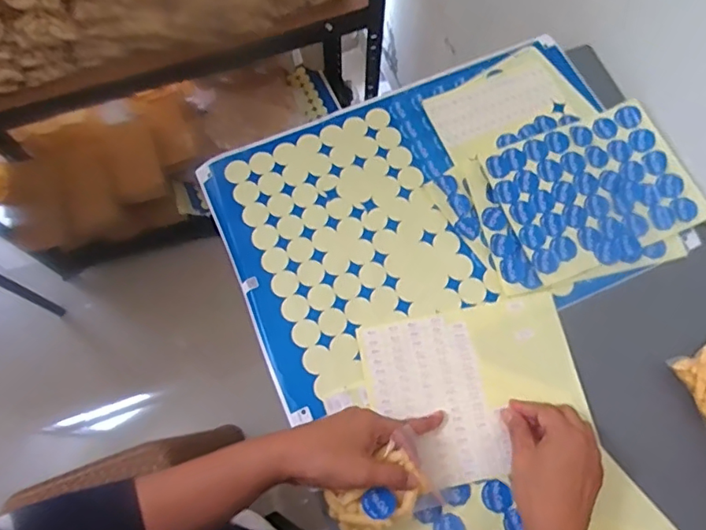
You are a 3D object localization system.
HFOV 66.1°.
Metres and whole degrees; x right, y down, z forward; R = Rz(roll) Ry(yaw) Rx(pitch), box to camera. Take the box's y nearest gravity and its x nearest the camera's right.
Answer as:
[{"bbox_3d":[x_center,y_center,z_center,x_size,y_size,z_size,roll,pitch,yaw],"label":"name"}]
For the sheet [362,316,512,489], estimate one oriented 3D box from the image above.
[{"bbox_3d":[0.077,0.132,0.535,0.113,0.006,0.164,-14,70,-3],"label":"sheet"}]

